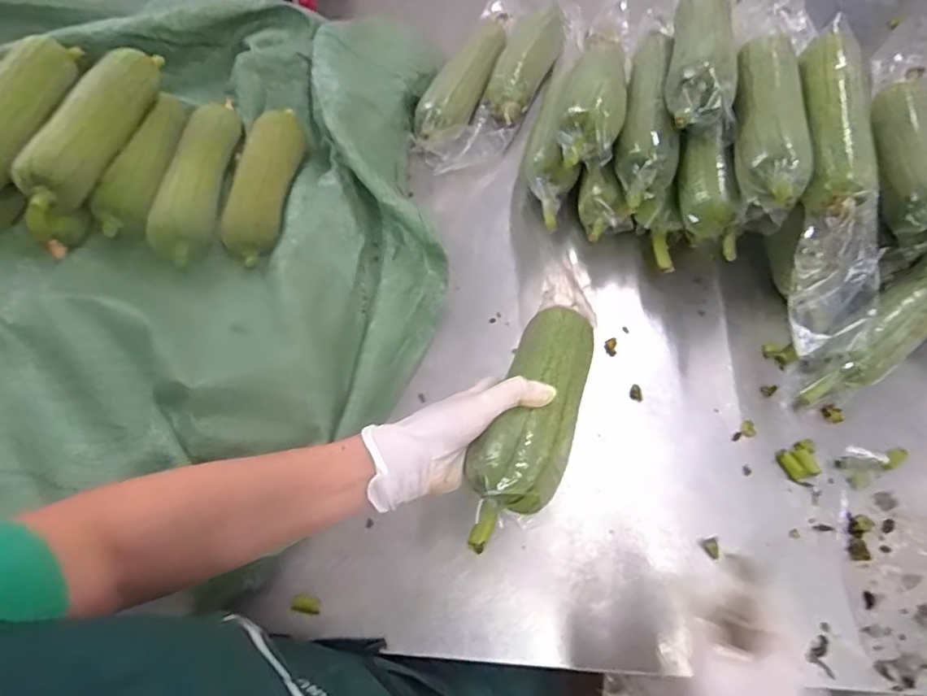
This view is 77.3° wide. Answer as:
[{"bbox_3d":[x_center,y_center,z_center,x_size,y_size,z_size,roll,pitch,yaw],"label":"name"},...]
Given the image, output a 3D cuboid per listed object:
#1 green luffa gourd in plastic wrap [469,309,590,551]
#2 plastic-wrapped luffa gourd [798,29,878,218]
[{"bbox_3d":[0.055,0.048,0.442,0.061,0.050,0.214,19,48,8],"label":"green luffa gourd in plastic wrap"},{"bbox_3d":[0.361,-0.222,0.567,0.064,0.041,0.214,13,63,5],"label":"plastic-wrapped luffa gourd"}]

